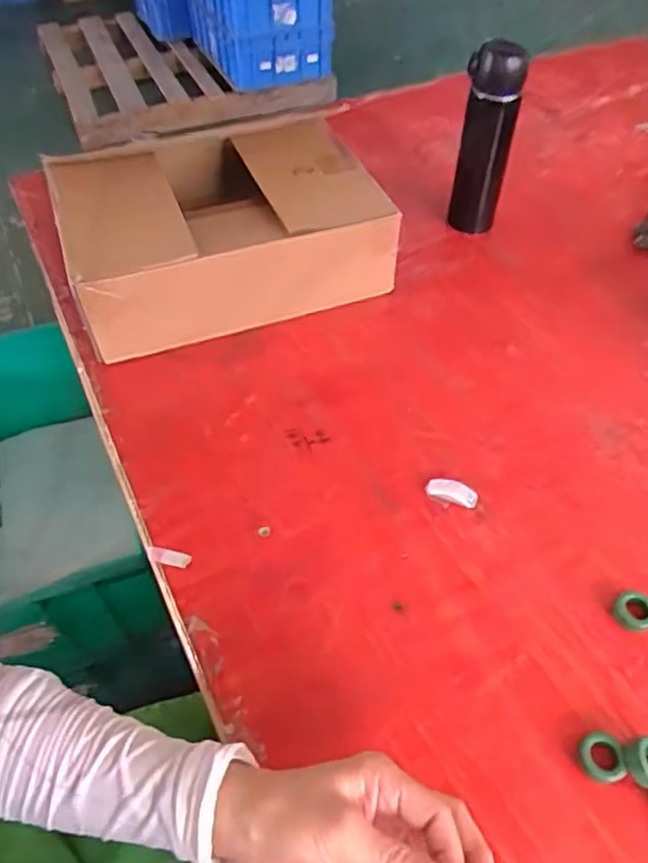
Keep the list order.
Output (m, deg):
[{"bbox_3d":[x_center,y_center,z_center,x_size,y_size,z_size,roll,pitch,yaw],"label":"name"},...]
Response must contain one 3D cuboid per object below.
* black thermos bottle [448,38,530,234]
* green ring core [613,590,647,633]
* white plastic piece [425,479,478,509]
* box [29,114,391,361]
[{"bbox_3d":[0.195,-0.347,0.792,0.059,0.216,0.055,14,52,12],"label":"black thermos bottle"},{"bbox_3d":[0.246,0.143,0.518,0.031,0.015,0.031,0,50,0],"label":"green ring core"},{"bbox_3d":[0.115,0.055,0.590,0.046,0.012,0.018,12,51,10],"label":"white plastic piece"},{"bbox_3d":[-0.111,-0.225,0.745,0.338,0.134,0.199,-16,52,-13],"label":"box"}]

